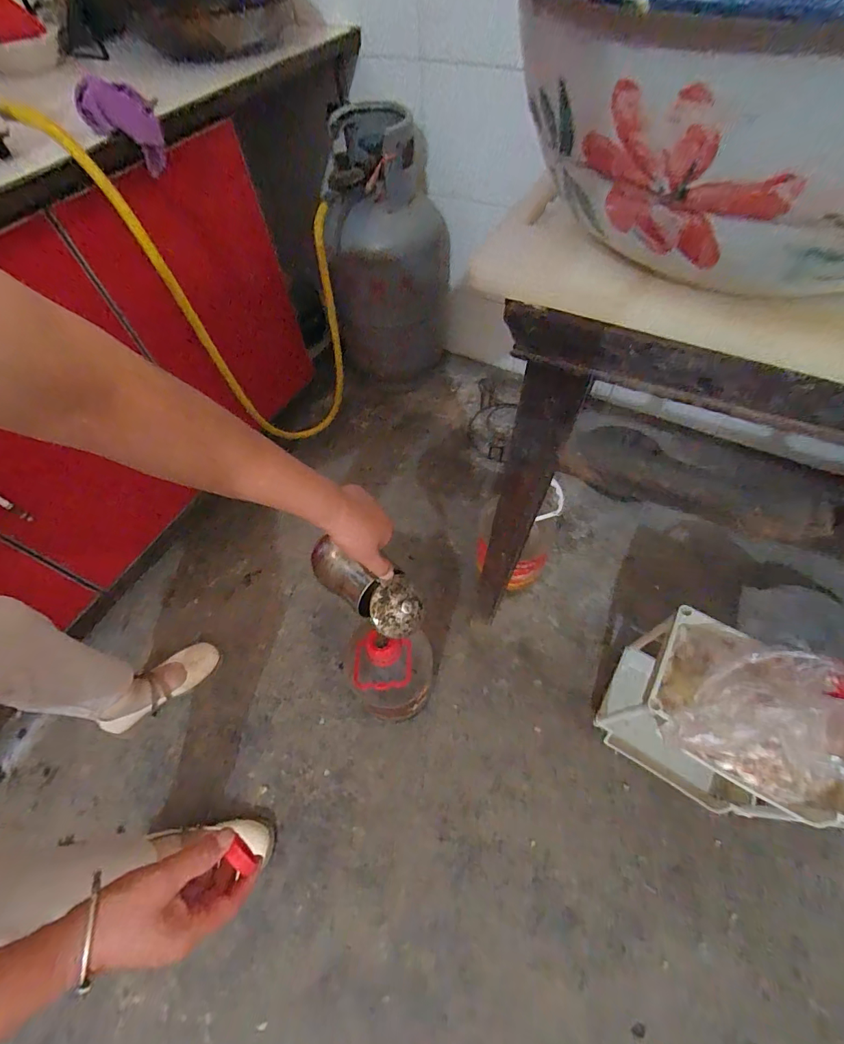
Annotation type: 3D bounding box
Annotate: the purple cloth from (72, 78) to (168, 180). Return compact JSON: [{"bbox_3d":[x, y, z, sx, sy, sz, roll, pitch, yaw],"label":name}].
[{"bbox_3d":[-0.461,-0.611,0.662,0.098,0.097,0.050,14,59,9],"label":"purple cloth"}]

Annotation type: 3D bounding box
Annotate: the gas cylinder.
[{"bbox_3d":[-0.086,-0.732,1.240,0.314,0.685,0.296,1,57,1],"label":"gas cylinder"}]

